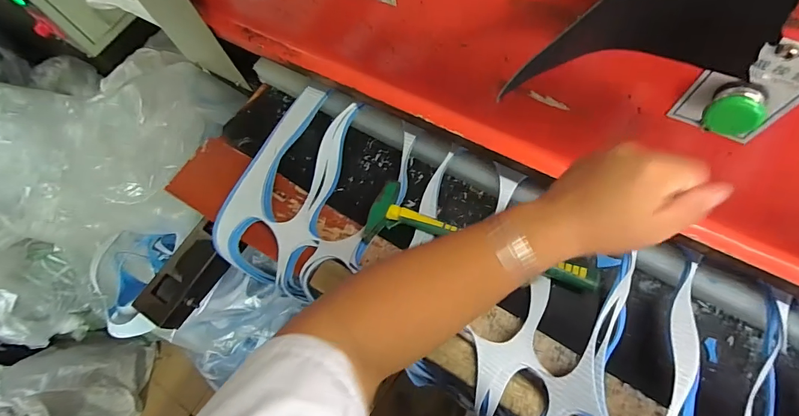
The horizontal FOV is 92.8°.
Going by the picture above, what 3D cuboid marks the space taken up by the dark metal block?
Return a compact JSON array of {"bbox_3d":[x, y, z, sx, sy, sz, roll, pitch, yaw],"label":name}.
[{"bbox_3d":[-0.327,0.101,0.591,0.068,0.049,0.162,28,73,13],"label":"dark metal block"}]

